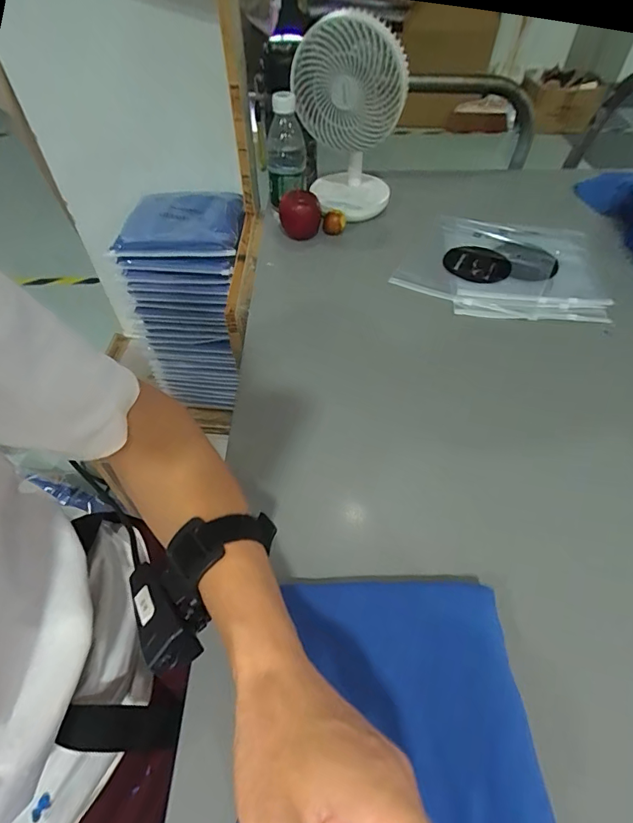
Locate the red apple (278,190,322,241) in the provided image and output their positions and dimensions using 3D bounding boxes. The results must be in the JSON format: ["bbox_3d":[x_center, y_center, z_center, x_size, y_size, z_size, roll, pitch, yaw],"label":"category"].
[{"bbox_3d":[-0.025,-0.301,0.682,0.065,0.065,0.055,-1,52,0],"label":"red apple"}]

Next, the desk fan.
[{"bbox_3d":[0.042,-0.412,0.628,0.146,0.236,0.117,-1,52,0],"label":"desk fan"}]

